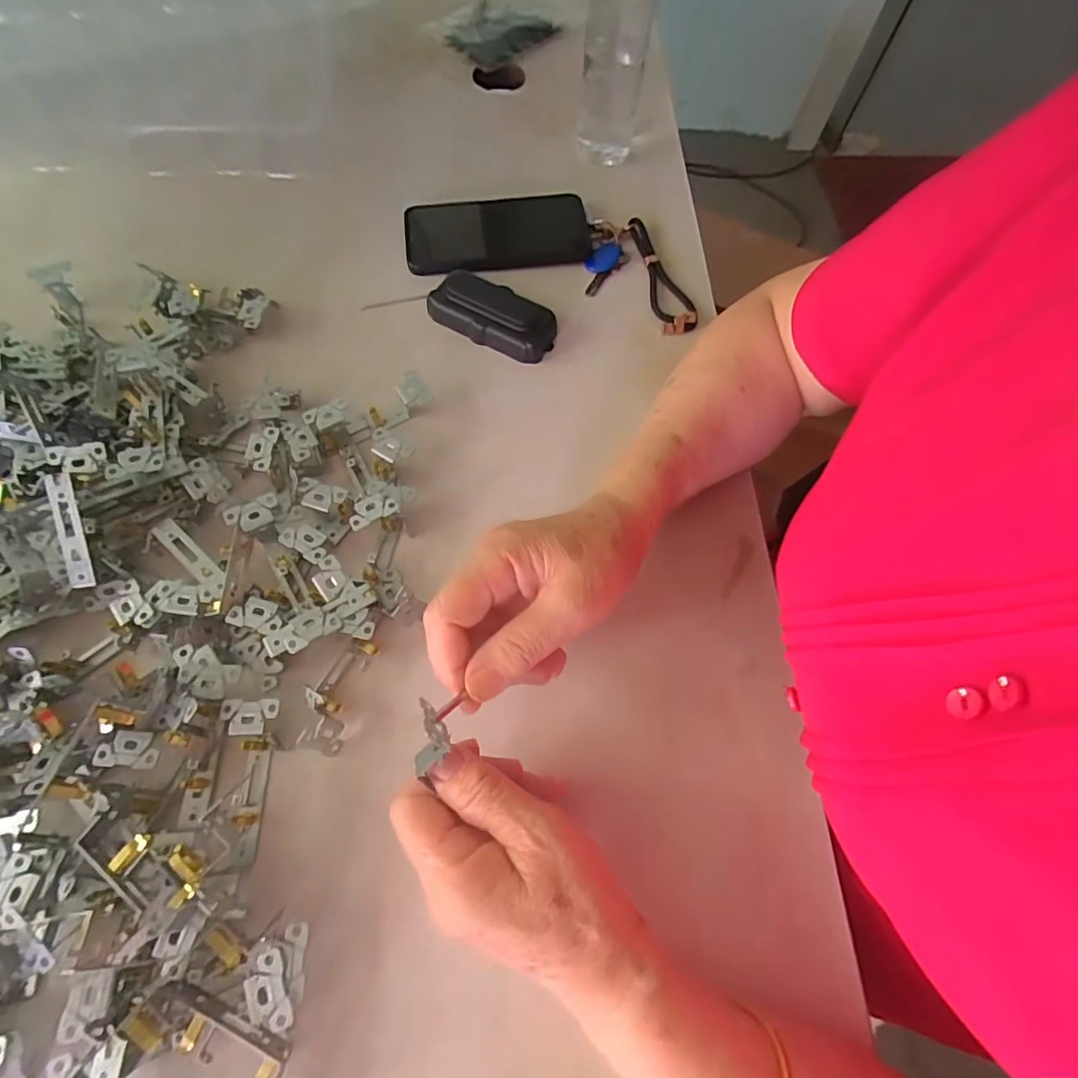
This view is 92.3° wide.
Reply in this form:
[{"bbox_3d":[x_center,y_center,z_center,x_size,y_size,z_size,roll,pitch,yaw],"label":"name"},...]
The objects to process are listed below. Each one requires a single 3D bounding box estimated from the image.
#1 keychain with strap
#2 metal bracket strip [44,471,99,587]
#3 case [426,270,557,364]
[{"bbox_3d":[0.087,-0.234,0.465,0.080,0.016,0.134,-23,70,-12],"label":"keychain with strap"},{"bbox_3d":[-0.280,-0.005,0.309,0.013,0.006,0.068,-8,99,-6],"label":"metal bracket strip"},{"bbox_3d":[-0.037,-0.186,0.432,0.104,0.029,0.049,31,69,10],"label":"case"}]

